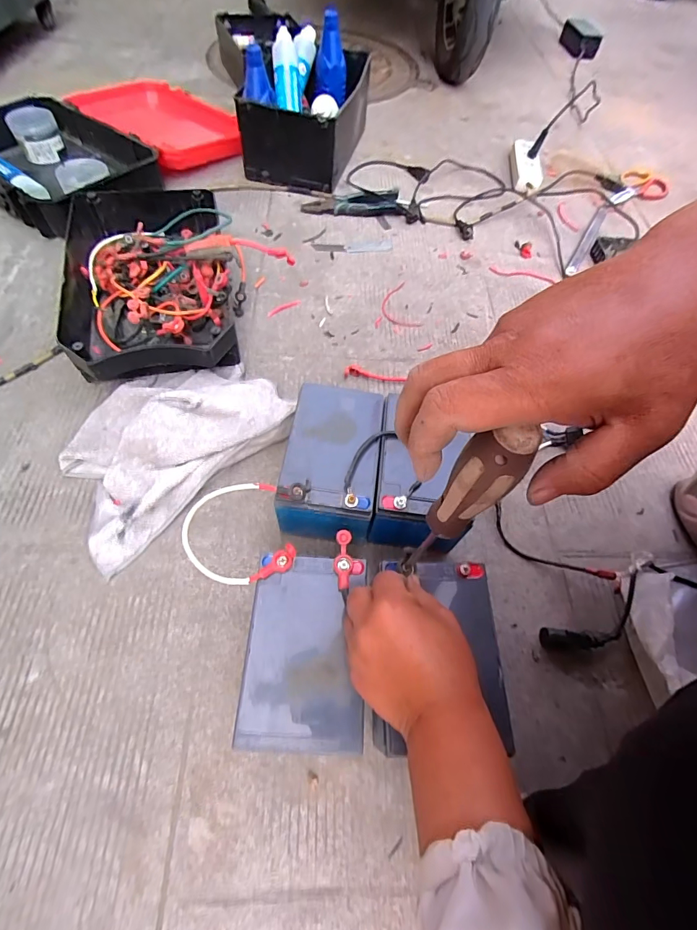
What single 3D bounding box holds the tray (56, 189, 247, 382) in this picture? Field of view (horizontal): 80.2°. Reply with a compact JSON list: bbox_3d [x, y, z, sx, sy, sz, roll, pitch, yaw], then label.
[{"bbox_3d":[-0.288,-0.275,0.621,0.248,0.105,0.364,-12,62,-11],"label":"tray"}]

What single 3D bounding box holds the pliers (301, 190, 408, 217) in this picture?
[{"bbox_3d":[0.008,-0.514,0.814,0.194,0.026,0.052,-3,61,-6],"label":"pliers"}]

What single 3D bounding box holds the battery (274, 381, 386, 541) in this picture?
[{"bbox_3d":[-0.018,0.003,0.482,0.100,0.111,0.154,9,60,1],"label":"battery"}]

